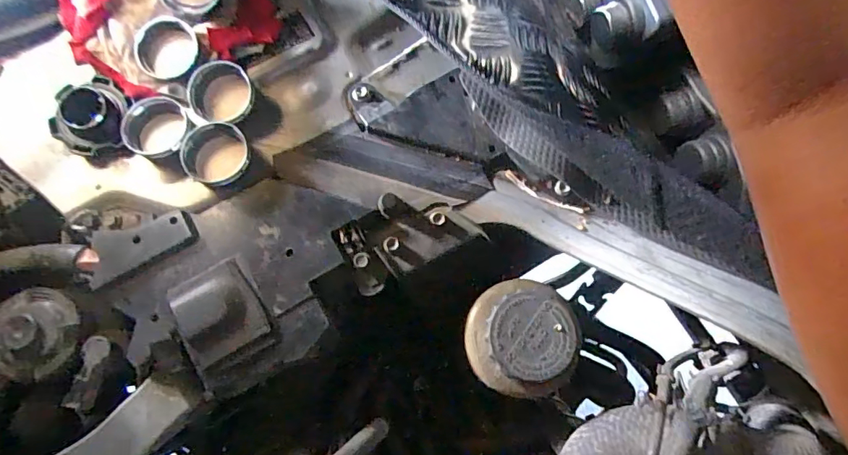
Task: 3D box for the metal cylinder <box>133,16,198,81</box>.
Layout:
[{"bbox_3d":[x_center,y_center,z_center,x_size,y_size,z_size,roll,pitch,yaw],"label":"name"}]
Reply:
[{"bbox_3d":[-0.213,-0.148,0.412,0.048,0.014,0.054,-41,79,-11],"label":"metal cylinder"}]

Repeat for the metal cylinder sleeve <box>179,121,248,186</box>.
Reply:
[{"bbox_3d":[-0.162,-0.055,0.391,0.049,0.022,0.055,-3,75,-2],"label":"metal cylinder sleeve"}]

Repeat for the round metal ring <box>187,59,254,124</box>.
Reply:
[{"bbox_3d":[-0.164,-0.108,0.410,0.059,0.019,0.050,29,77,7],"label":"round metal ring"}]

